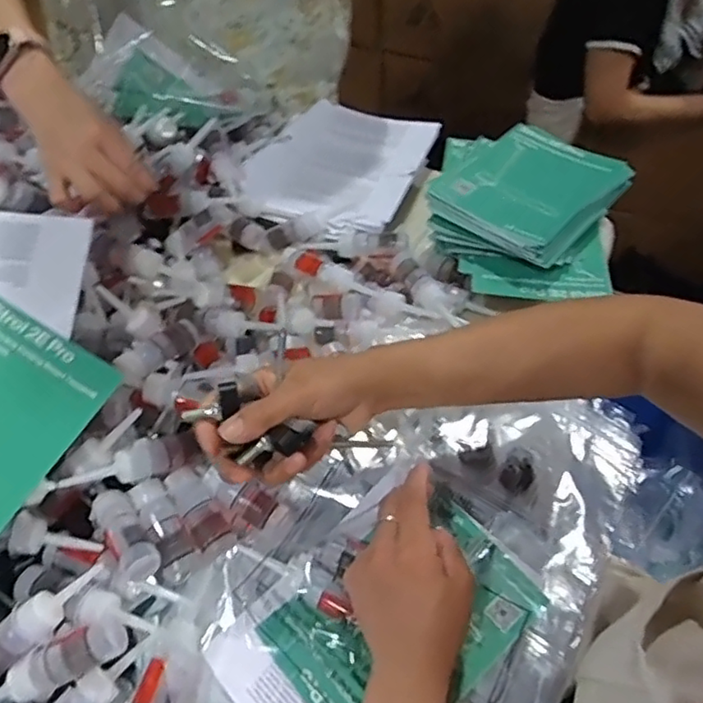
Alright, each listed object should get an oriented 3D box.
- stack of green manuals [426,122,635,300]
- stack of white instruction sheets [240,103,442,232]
[{"bbox_3d":[0.173,-0.142,0.634,0.193,0.065,0.222,15,53,13],"label":"stack of green manuals"},{"bbox_3d":[-0.008,-0.227,0.733,0.175,0.024,0.235,19,54,15],"label":"stack of white instruction sheets"}]

